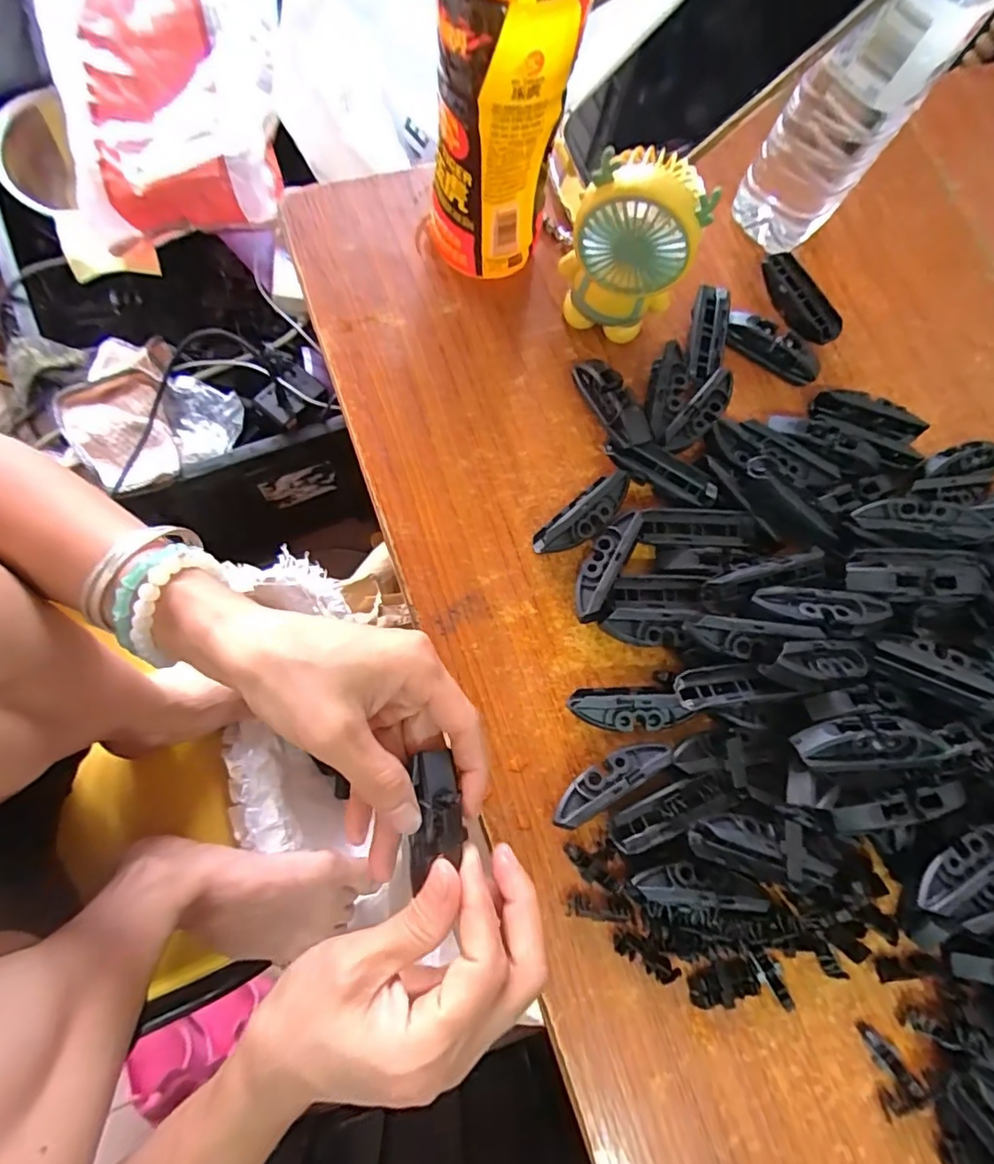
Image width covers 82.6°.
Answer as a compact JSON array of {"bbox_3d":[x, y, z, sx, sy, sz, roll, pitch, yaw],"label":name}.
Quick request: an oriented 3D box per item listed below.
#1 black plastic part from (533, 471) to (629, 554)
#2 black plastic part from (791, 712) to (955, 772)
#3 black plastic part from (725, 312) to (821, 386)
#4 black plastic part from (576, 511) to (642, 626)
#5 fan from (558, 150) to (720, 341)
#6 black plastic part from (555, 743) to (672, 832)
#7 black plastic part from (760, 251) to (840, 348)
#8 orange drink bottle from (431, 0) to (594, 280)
[{"bbox_3d":[0.052,-0.038,0.331,0.068,0.022,0.023,-36,83,-13],"label":"black plastic part"},{"bbox_3d":[0.189,0.080,0.282,0.078,0.017,0.026,-1,77,-7],"label":"black plastic part"},{"bbox_3d":[0.185,-0.156,0.380,0.067,0.017,0.024,29,75,1],"label":"black plastic part"},{"bbox_3d":[0.062,-0.009,0.327,0.023,0.018,0.069,22,75,-1],"label":"black plastic part"},{"bbox_3d":[0.075,-0.191,0.329,0.068,0.105,0.038,18,75,-2],"label":"fan"},{"bbox_3d":[0.059,0.104,0.297,0.068,0.021,0.018,-28,81,-12],"label":"black plastic part"},{"bbox_3d":[0.209,-0.194,0.392,0.031,0.016,0.071,-26,80,-12],"label":"black plastic part"},{"bbox_3d":[0.002,-0.261,0.299,0.068,0.185,0.078,6,75,-5],"label":"orange drink bottle"}]

